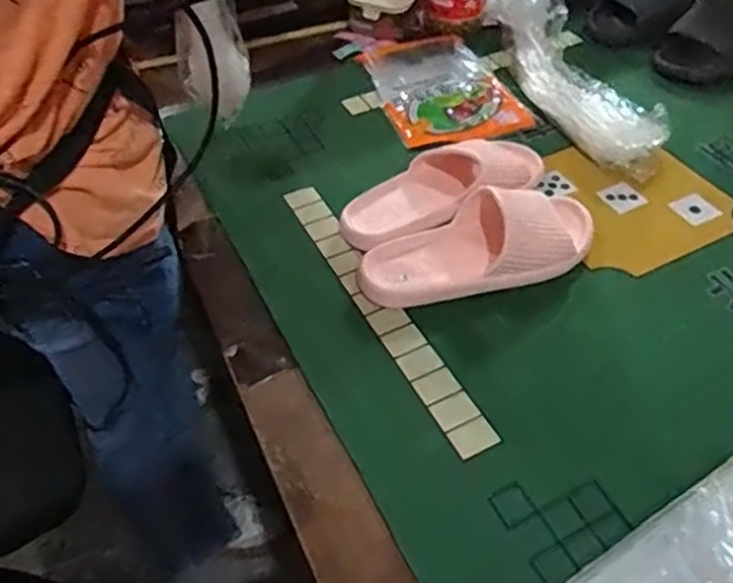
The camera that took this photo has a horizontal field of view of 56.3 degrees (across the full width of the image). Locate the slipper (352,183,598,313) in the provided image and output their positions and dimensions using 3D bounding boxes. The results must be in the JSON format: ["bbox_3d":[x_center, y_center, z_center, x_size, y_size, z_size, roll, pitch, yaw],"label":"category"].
[{"bbox_3d":[0.123,-0.057,0.736,0.269,0.066,0.110,-15,47,-8],"label":"slipper"}]

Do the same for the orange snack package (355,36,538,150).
[{"bbox_3d":[0.107,-0.297,0.986,0.182,0.017,0.258,-14,51,-10],"label":"orange snack package"}]

